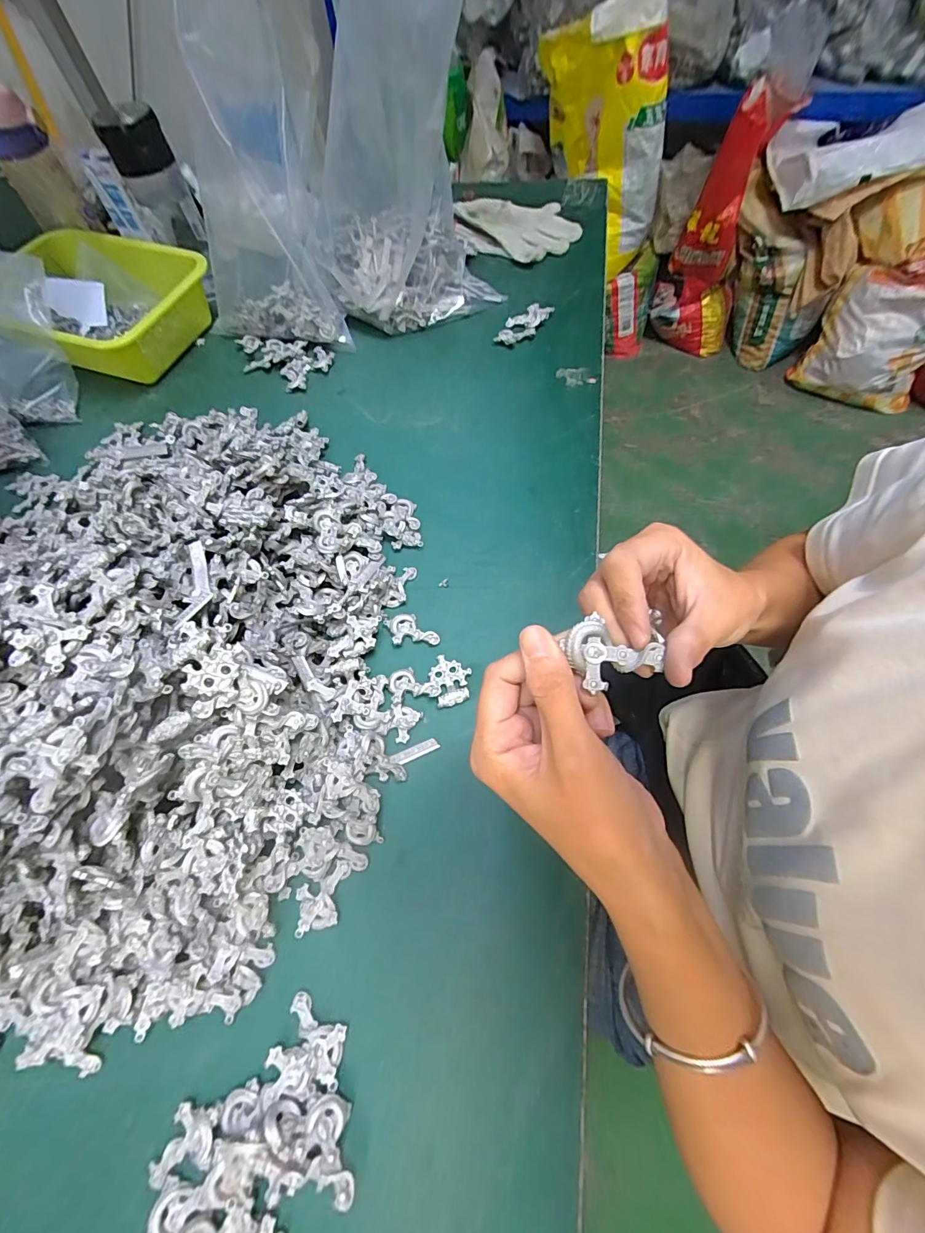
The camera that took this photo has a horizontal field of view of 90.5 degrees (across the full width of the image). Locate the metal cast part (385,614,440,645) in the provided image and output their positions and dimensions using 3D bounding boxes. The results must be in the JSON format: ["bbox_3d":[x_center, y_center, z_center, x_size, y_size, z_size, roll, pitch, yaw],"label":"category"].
[{"bbox_3d":[-0.044,0.010,0.400,0.048,0.007,0.029,-1,63,3],"label":"metal cast part"}]

